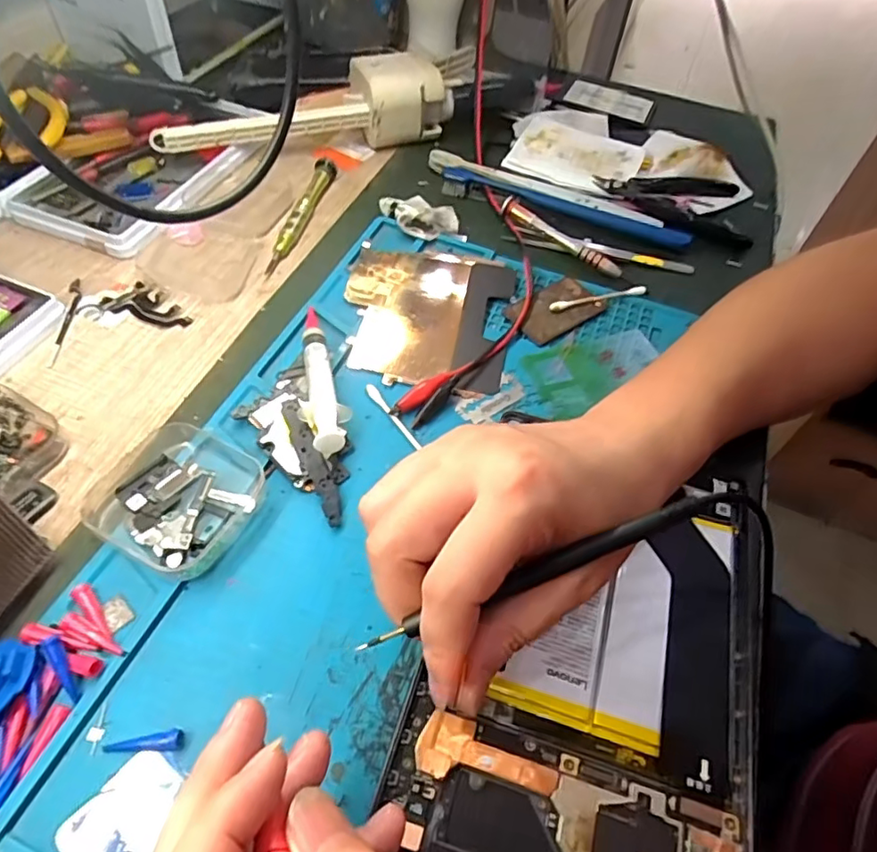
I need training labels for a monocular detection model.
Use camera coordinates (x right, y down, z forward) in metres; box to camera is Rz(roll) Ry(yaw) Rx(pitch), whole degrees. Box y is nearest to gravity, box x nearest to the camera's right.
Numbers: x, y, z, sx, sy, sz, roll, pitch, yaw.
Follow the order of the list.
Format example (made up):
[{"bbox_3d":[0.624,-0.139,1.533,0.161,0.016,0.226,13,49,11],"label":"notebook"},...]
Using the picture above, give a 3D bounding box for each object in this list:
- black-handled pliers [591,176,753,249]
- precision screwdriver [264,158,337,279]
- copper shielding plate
[{"bbox_3d":[0.180,-0.173,0.448,0.116,0.013,0.075,6,53,0],"label":"black-handled pliers"},{"bbox_3d":[-0.097,-0.150,0.413,0.014,0.016,0.121,11,53,4],"label":"precision screwdriver"},{"bbox_3d":[-0.006,-0.072,0.356,0.098,0.007,0.112,7,53,0],"label":"copper shielding plate"}]

